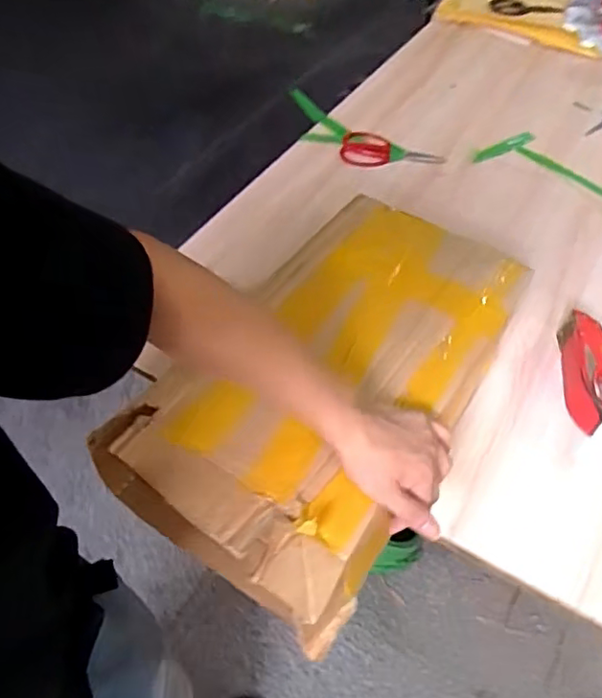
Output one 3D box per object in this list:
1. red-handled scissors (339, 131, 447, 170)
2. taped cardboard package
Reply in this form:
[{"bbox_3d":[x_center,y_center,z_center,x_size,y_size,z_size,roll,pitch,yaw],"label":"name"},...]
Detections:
[{"bbox_3d":[0.163,-0.356,1.064,0.180,0.017,0.073,2,52,0],"label":"red-handled scissors"},{"bbox_3d":[0.041,0.020,0.683,0.289,0.110,0.502,25,54,16],"label":"taped cardboard package"}]

